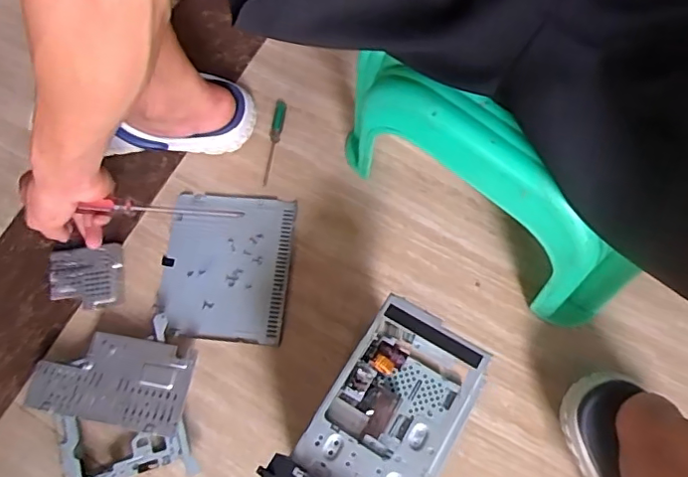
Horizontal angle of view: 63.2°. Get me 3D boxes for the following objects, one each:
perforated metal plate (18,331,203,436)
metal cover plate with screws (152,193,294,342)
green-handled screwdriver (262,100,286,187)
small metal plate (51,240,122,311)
[{"bbox_3d":[-0.249,0.150,0.599,0.167,0.009,0.090,10,72,2],"label":"perforated metal plate"},{"bbox_3d":[-0.138,0.030,0.656,0.146,0.007,0.173,4,73,6],"label":"metal cover plate with screws"},{"bbox_3d":[-0.089,-0.122,0.703,0.016,0.011,0.114,9,73,8],"label":"green-handled screwdriver"},{"bbox_3d":[-0.300,0.045,0.648,0.085,0.009,0.073,-4,79,1],"label":"small metal plate"}]

